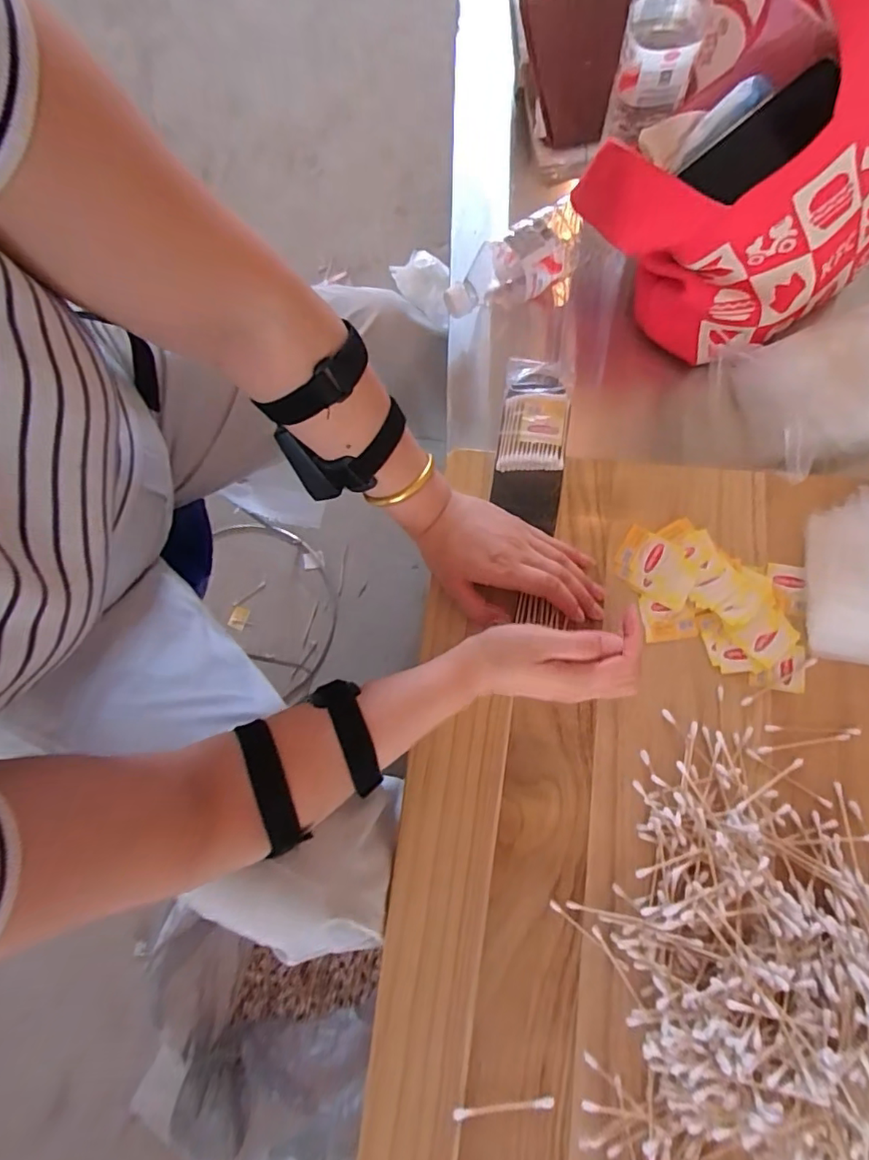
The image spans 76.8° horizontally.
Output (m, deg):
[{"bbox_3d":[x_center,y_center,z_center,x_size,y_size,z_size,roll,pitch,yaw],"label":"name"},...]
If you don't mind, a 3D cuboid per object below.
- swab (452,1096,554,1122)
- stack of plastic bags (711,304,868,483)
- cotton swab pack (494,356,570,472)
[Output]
[{"bbox_3d":[0.050,0.383,0.397,0.073,0.008,0.010,-8,78,3],"label":"swab"},{"bbox_3d":[0.405,-0.184,0.506,0.247,0.090,0.143,-16,78,2],"label":"stack of plastic bags"},{"bbox_3d":[0.094,-0.157,0.513,0.060,0.009,0.114,6,79,6],"label":"cotton swab pack"}]

